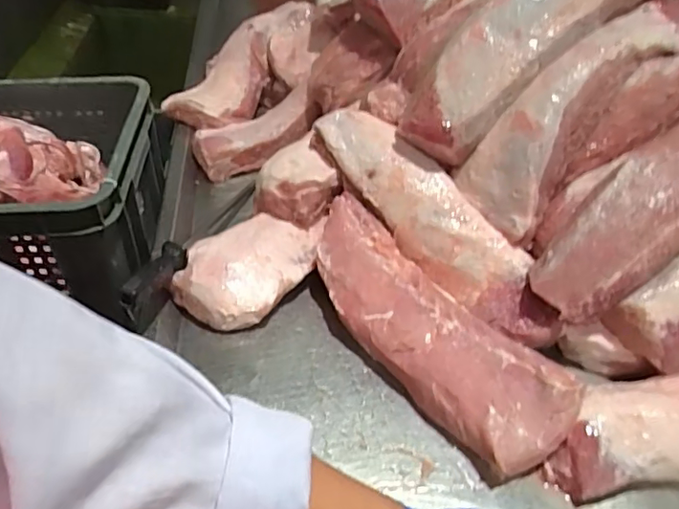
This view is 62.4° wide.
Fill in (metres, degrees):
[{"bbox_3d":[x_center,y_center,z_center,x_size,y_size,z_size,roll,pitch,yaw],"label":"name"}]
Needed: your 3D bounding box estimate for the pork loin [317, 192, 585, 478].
[{"bbox_3d":[0.095,0.086,0.707,0.130,0.093,0.419,-27,49,-29],"label":"pork loin"}]

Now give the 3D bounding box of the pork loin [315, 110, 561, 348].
[{"bbox_3d":[0.129,-0.047,0.789,0.104,0.085,0.444,-29,67,-30],"label":"pork loin"}]

